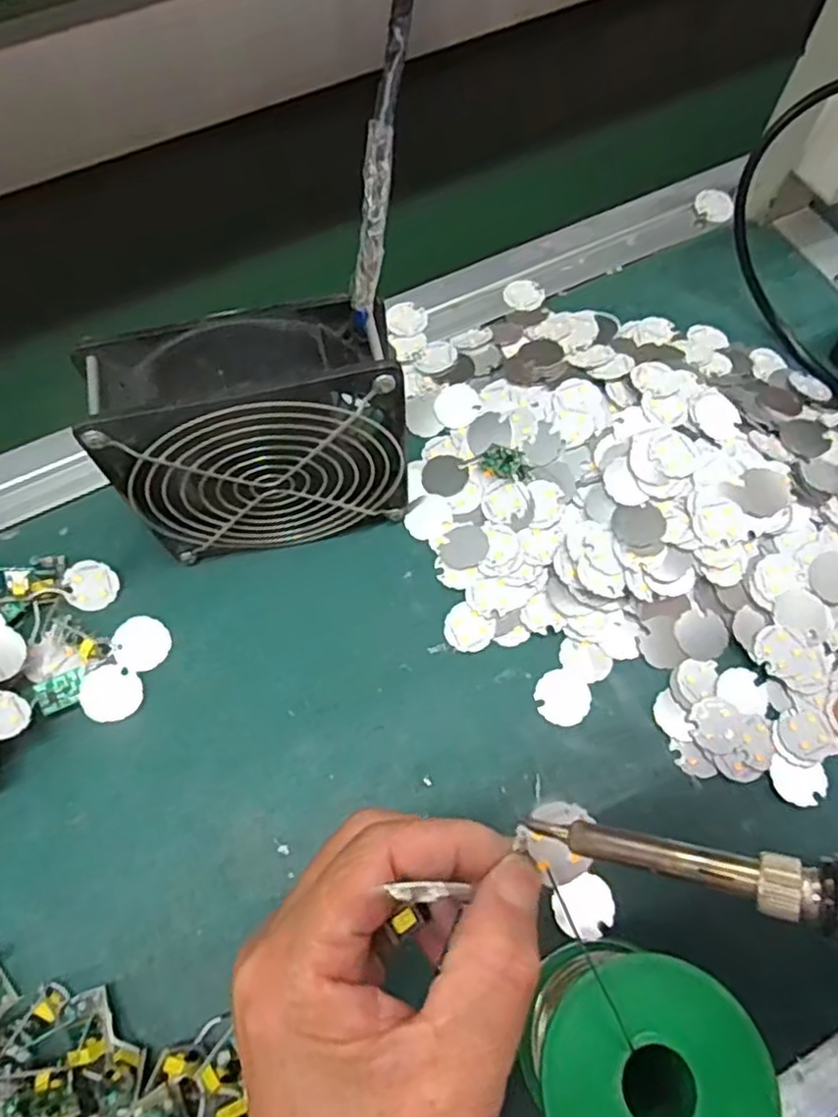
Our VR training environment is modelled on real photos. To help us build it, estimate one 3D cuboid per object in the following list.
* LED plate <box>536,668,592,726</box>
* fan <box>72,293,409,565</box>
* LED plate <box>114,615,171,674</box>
[{"bbox_3d":[0.067,0.064,0.318,0.025,0.004,0.026,0,67,0],"label":"LED plate"},{"bbox_3d":[-0.066,-0.048,0.304,0.116,0.119,0.050,-12,67,-5],"label":"fan"},{"bbox_3d":[-0.132,0.040,0.328,0.025,0.004,0.027,9,60,-16],"label":"LED plate"}]

